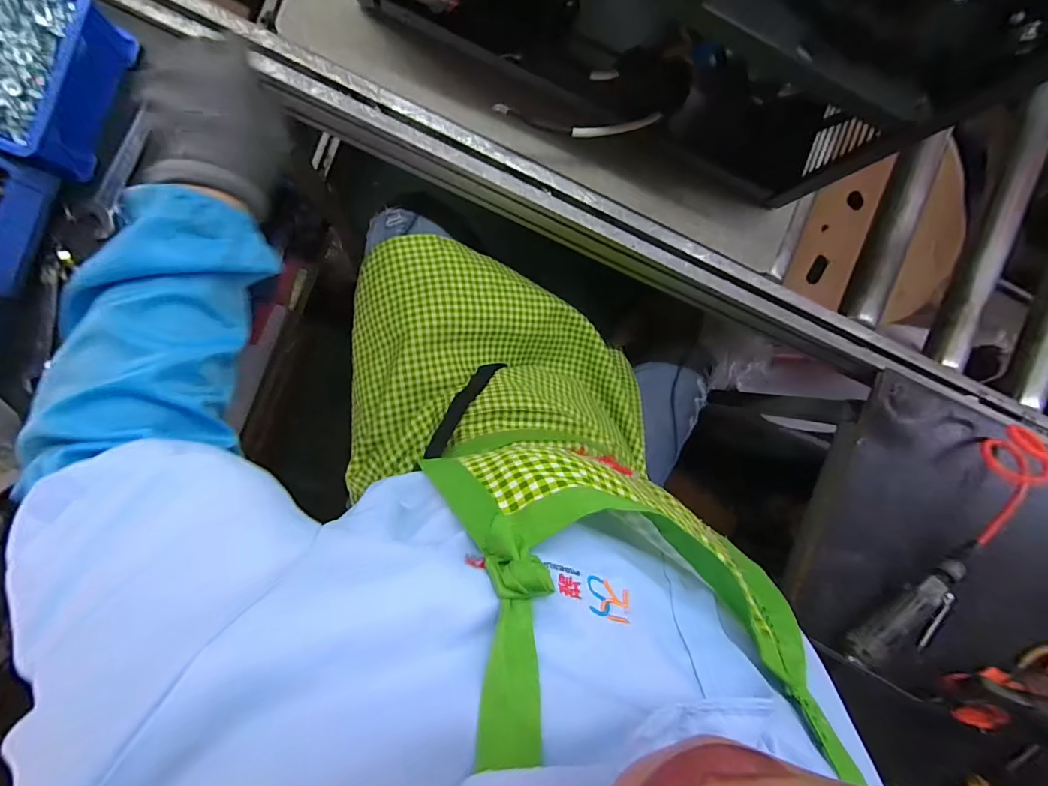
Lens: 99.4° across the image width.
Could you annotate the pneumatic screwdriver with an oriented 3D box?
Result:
[{"bbox_3d":[0.493,0.268,0.560,0.224,0.040,0.051,-34,97,-6],"label":"pneumatic screwdriver"}]

